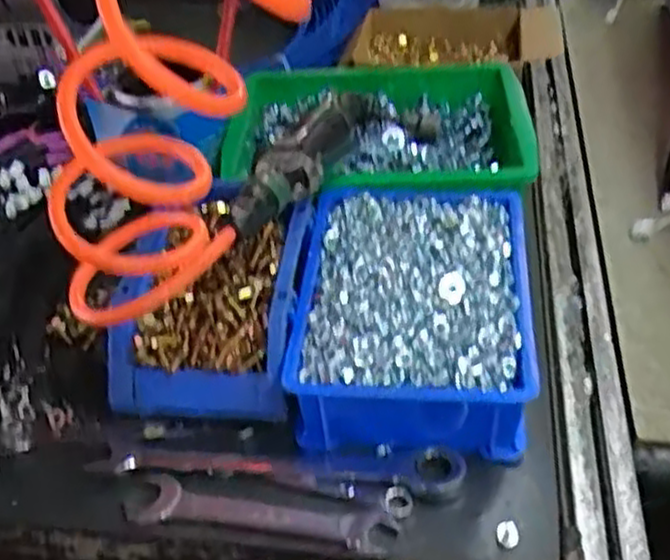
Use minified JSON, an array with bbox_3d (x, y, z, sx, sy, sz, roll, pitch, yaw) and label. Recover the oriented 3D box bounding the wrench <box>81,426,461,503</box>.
[{"bbox_3d":[-0.037,0.107,0.470,0.223,0.017,0.034,3,43,6],"label":"wrench"}]

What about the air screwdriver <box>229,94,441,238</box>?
[{"bbox_3d":[-0.015,-0.087,0.565,0.035,0.043,0.260,9,30,12],"label":"air screwdriver"}]

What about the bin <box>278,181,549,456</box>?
[{"bbox_3d":[0.053,0.022,0.525,0.149,0.073,0.194,3,43,6],"label":"bin"}]

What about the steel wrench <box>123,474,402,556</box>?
[{"bbox_3d":[-0.042,0.135,0.448,0.157,0.009,0.030,5,43,8],"label":"steel wrench"}]

